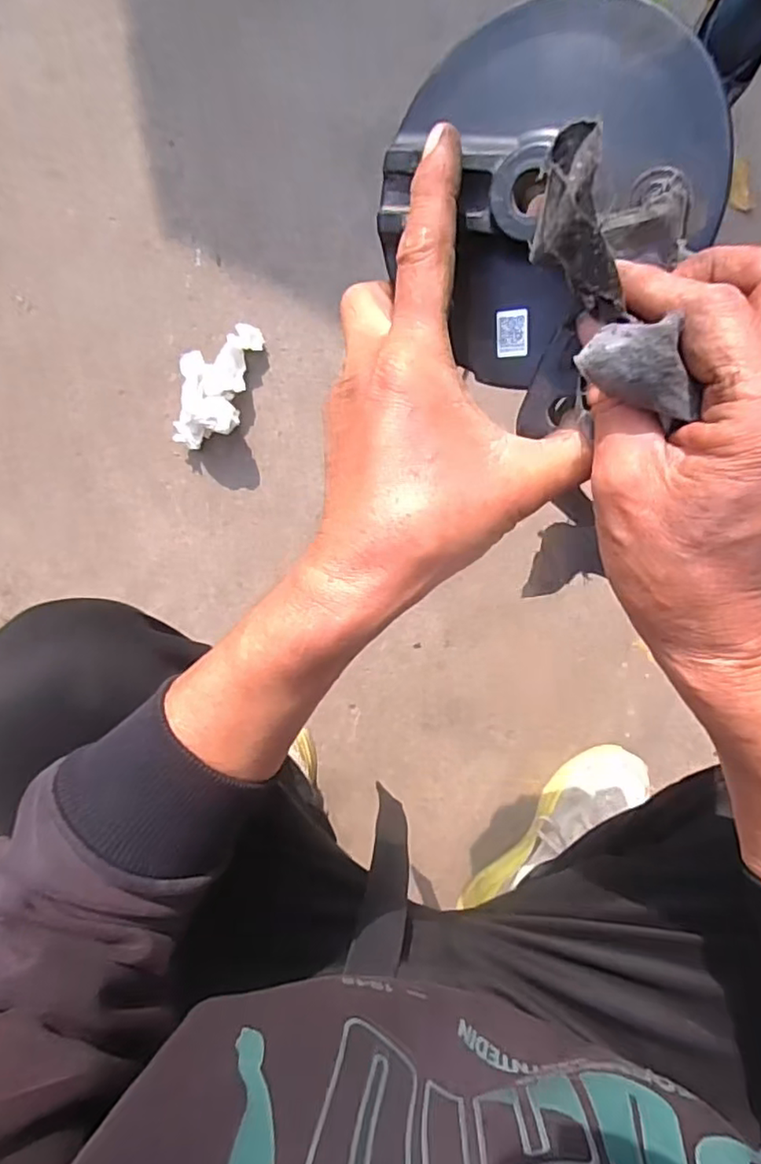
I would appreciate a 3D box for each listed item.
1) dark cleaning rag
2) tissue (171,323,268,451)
[{"bbox_3d":[0.071,-0.094,0.197,0.030,0.026,0.095,-25,96,5],"label":"dark cleaning rag"},{"bbox_3d":[-0.169,-0.202,0.624,0.077,0.046,0.136,26,86,-2],"label":"tissue"}]

